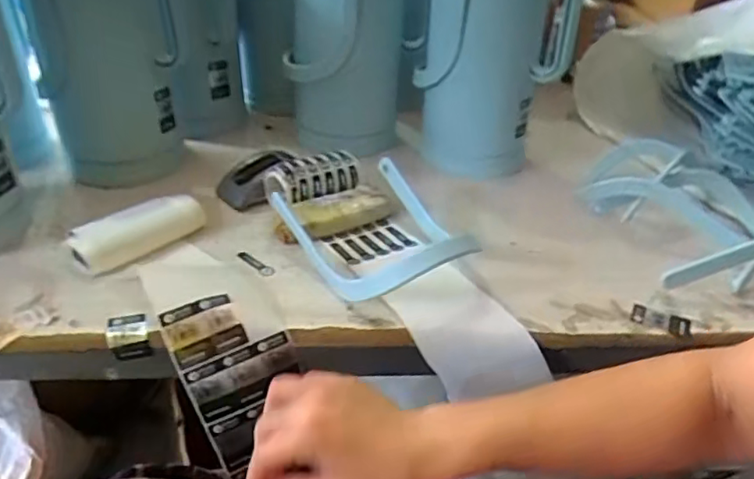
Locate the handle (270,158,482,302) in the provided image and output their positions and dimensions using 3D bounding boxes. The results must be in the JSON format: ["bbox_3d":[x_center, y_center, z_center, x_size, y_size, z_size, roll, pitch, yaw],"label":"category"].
[{"bbox_3d":[0.004,-0.012,0.645,0.164,0.066,0.214,-17,38,-29],"label":"handle"}]

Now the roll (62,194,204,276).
[{"bbox_3d":[-0.258,-0.011,0.650,0.050,0.038,0.144,24,37,29],"label":"roll"}]

